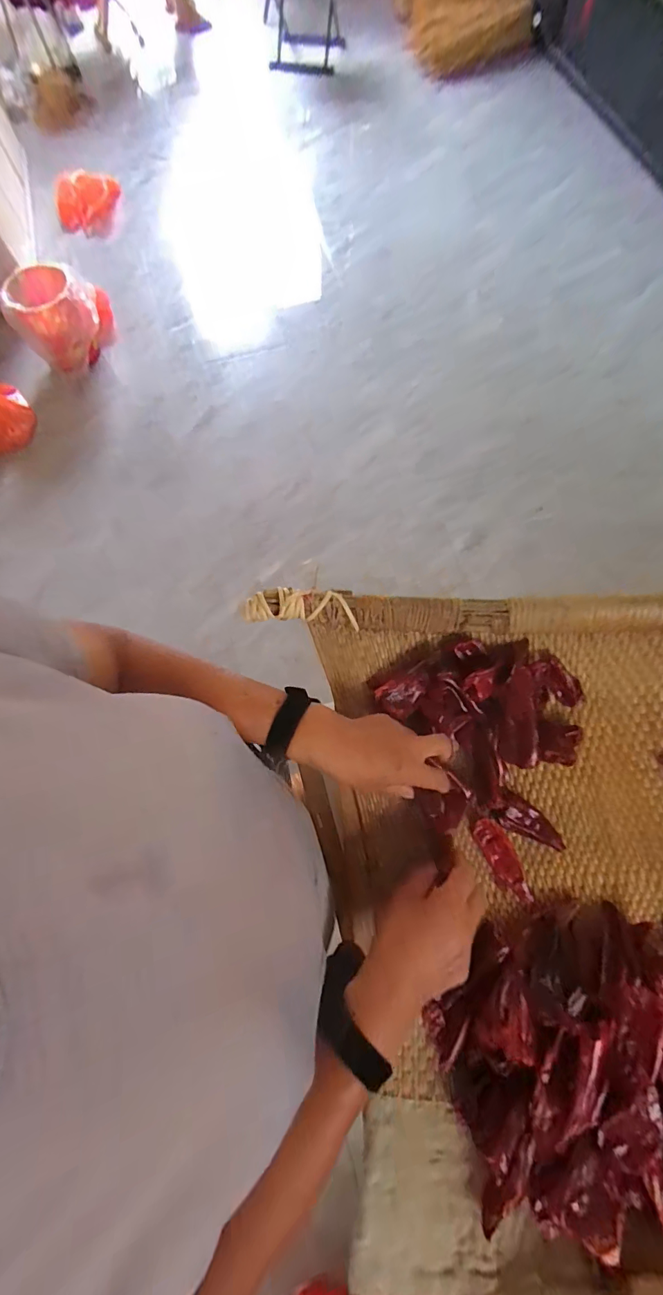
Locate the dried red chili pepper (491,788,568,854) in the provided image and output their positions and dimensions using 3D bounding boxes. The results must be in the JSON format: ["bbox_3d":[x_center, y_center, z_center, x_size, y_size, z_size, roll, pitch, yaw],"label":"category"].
[{"bbox_3d":[0.219,0.195,0.464,0.087,0.022,0.036,35,77,11],"label":"dried red chili pepper"}]

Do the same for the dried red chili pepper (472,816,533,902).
[{"bbox_3d":[0.188,0.231,0.454,0.031,0.016,0.091,-28,74,-7],"label":"dried red chili pepper"}]

